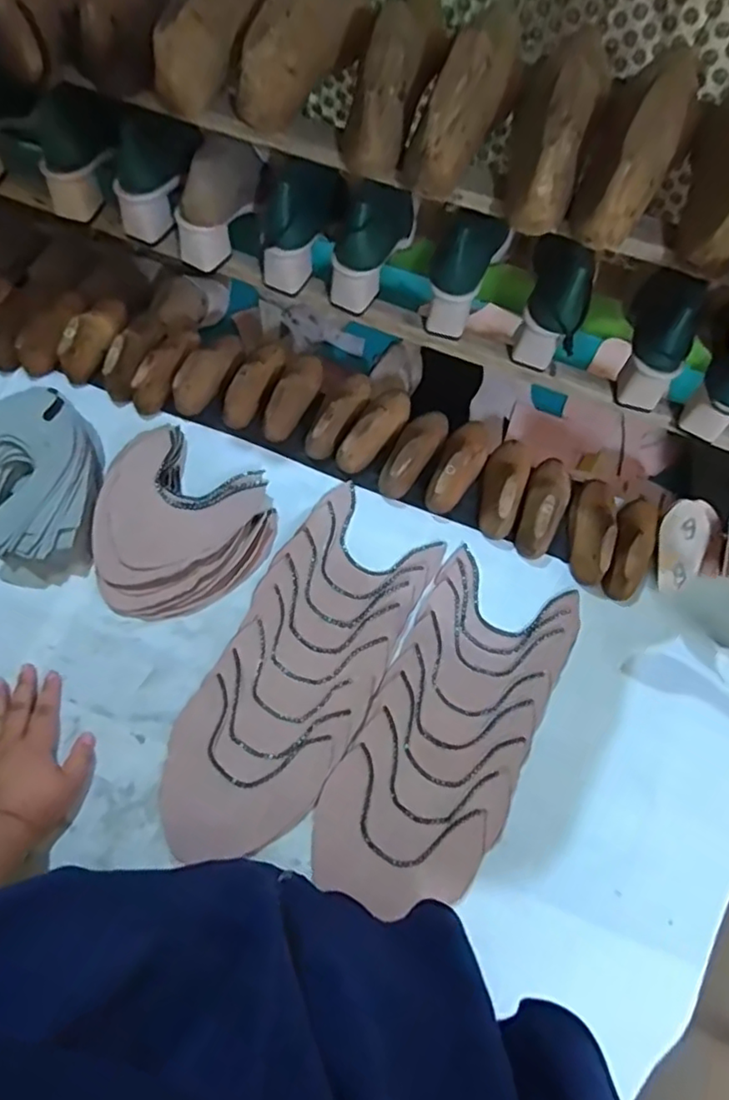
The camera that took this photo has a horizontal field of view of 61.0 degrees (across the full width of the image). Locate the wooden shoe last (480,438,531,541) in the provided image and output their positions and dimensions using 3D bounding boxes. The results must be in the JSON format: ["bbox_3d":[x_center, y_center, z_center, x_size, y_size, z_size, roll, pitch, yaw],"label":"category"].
[{"bbox_3d":[0.173,-0.081,0.752,0.046,0.052,0.136,14,68,3],"label":"wooden shoe last"}]

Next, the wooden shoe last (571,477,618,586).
[{"bbox_3d":[0.272,-0.030,0.733,0.051,0.052,0.137,17,68,5],"label":"wooden shoe last"}]

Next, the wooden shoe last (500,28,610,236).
[{"bbox_3d":[0.172,-0.377,0.532,0.065,0.080,0.213,19,68,6],"label":"wooden shoe last"}]

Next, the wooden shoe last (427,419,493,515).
[{"bbox_3d":[0.119,-0.113,0.762,0.058,0.050,0.147,26,69,8],"label":"wooden shoe last"}]

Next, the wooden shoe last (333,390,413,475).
[{"bbox_3d":[0.013,-0.155,0.776,0.052,0.054,0.139,29,69,9],"label":"wooden shoe last"}]

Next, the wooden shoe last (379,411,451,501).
[{"bbox_3d":[0.061,-0.126,0.763,0.049,0.057,0.139,28,69,9],"label":"wooden shoe last"}]

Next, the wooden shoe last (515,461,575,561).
[{"bbox_3d":[0.217,-0.056,0.741,0.052,0.053,0.138,24,69,8],"label":"wooden shoe last"}]

